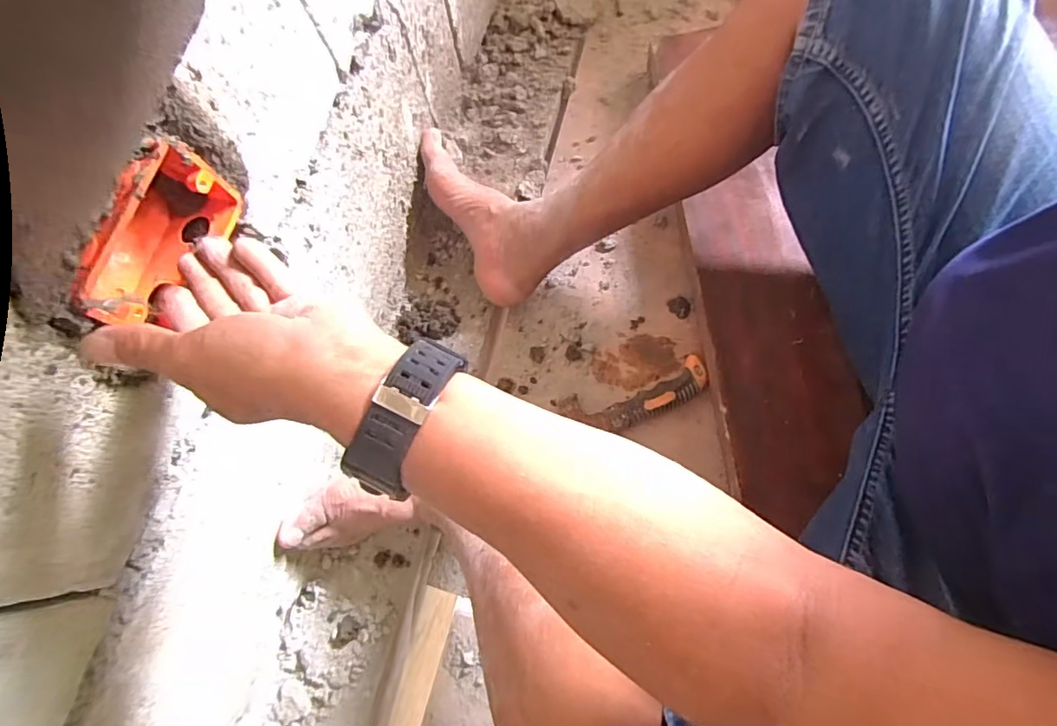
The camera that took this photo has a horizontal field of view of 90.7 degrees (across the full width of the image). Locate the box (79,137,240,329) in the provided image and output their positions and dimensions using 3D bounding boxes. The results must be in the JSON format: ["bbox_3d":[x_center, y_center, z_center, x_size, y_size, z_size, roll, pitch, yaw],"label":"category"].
[{"bbox_3d":[-0.220,-0.075,0.300,0.047,0.072,0.103,19,77,6],"label":"box"}]

